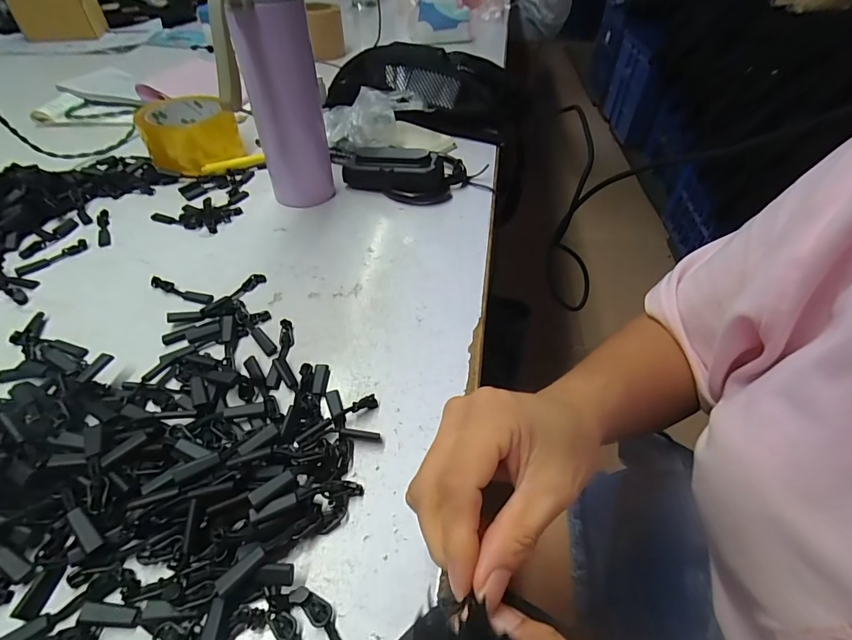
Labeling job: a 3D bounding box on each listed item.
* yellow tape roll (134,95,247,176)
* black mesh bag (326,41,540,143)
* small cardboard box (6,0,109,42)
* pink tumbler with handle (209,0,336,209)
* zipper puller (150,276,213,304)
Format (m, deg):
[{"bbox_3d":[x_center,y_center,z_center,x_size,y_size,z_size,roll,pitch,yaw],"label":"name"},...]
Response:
[{"bbox_3d":[-0.274,-0.218,0.489,0.101,0.052,0.103,-17,49,-19],"label":"yellow tape roll"},{"bbox_3d":[0.002,-0.321,0.586,0.292,0.083,0.161,9,46,6],"label":"black mesh bag"},{"bbox_3d":[-0.755,-0.626,0.849,0.135,0.086,0.076,-4,46,-7],"label":"small cardboard box"},{"bbox_3d":[-0.132,-0.212,0.360,0.074,0.243,0.100,-8,47,-11],"label":"pink tumbler with handle"},{"bbox_3d":[-0.202,-0.024,0.340,0.058,0.005,0.011,14,47,11],"label":"zipper puller"}]

